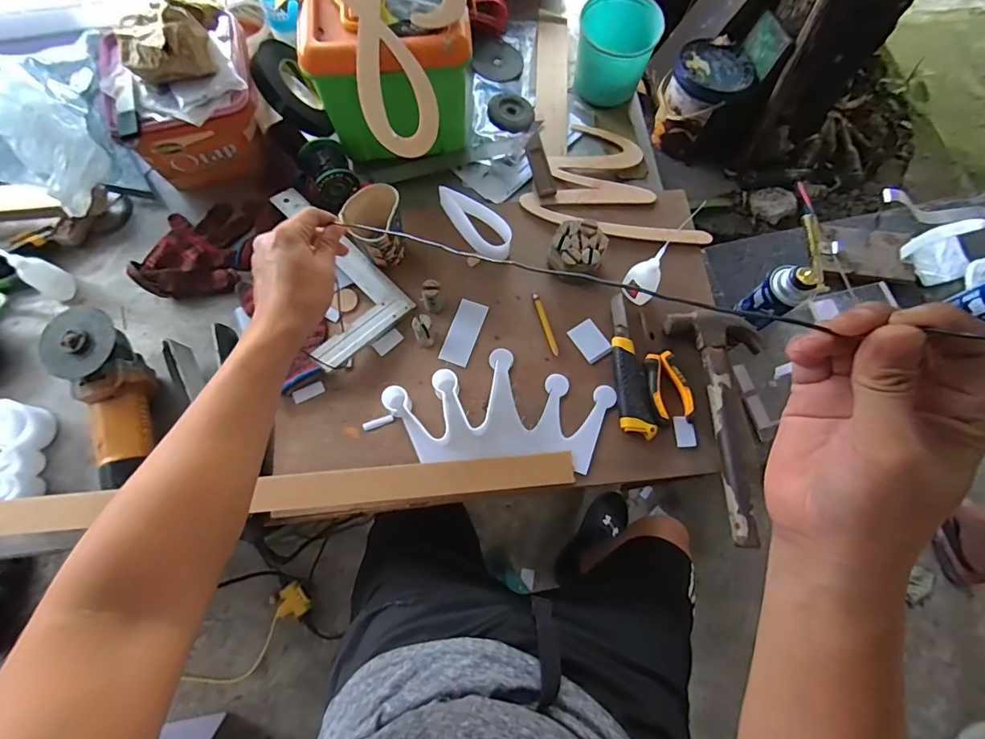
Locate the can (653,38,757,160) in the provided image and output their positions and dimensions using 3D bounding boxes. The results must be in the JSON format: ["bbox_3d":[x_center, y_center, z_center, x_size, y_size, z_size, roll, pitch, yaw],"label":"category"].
[{"bbox_3d":[0.621,-0.818,1.408,0.230,0.216,0.241,20,75,5],"label":"can"}]

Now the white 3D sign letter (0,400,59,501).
[{"bbox_3d":[-0.590,0.100,0.564,0.078,0.045,0.121,-5,74,-2],"label":"white 3D sign letter"}]

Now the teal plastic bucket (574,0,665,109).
[{"bbox_3d":[0.192,-0.505,0.735,0.116,0.100,0.130,5,74,0],"label":"teal plastic bucket"}]

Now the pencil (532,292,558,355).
[{"bbox_3d":[0.073,-0.062,0.633,0.010,0.004,0.093,-16,75,-5],"label":"pencil"}]

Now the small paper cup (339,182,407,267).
[{"bbox_3d":[-0.152,-0.187,0.618,0.069,0.084,0.075,0,74,-1],"label":"small paper cup"}]

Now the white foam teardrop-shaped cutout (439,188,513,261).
[{"bbox_3d":[-0.027,-0.210,0.667,0.134,0.036,0.048,42,78,10],"label":"white foam teardrop-shaped cutout"}]

